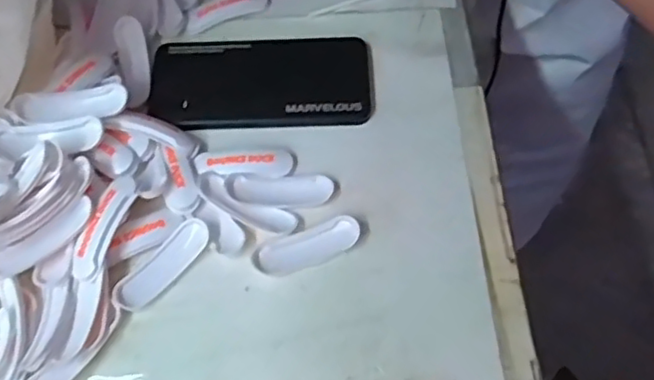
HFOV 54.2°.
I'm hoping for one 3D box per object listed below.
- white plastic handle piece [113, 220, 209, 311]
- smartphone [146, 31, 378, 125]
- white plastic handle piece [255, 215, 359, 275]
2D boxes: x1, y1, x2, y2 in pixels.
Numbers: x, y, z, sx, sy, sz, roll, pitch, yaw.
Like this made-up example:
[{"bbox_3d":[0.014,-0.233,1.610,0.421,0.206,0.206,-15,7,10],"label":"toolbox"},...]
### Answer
[{"bbox_3d":[-0.103,0.047,0.403,0.024,0.006,0.070,41,70,18],"label":"white plastic handle piece"},{"bbox_3d":[-0.048,-0.082,0.471,0.158,0.010,0.080,-3,63,-1],"label":"smartphone"},{"bbox_3d":[-0.012,0.037,0.413,0.069,0.009,0.023,-19,65,-9],"label":"white plastic handle piece"}]

